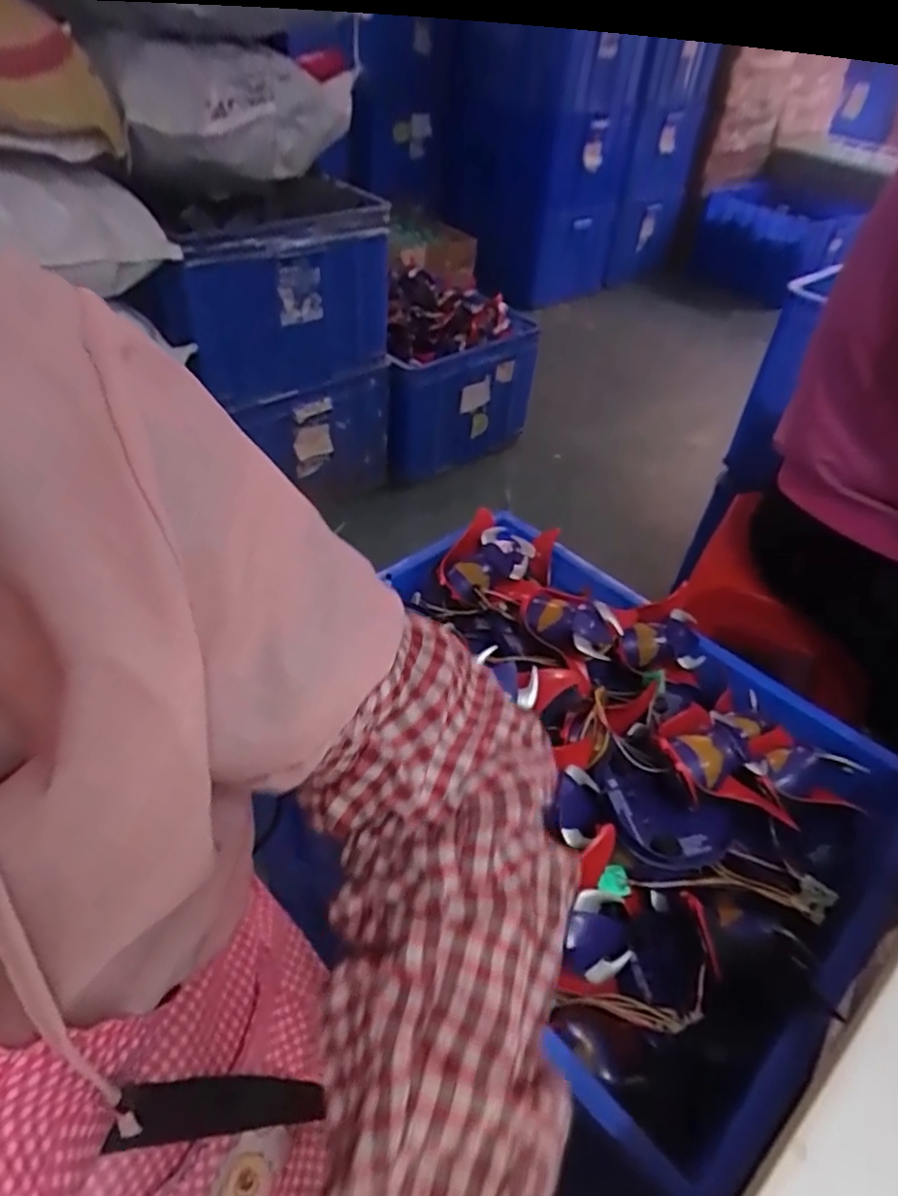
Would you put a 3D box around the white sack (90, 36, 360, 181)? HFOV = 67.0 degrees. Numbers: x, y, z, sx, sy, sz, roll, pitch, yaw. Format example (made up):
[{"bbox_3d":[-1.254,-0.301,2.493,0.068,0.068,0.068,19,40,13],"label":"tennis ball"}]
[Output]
[{"bbox_3d":[-0.338,-0.797,1.117,0.182,0.180,0.391,26,47,21],"label":"white sack"}]

